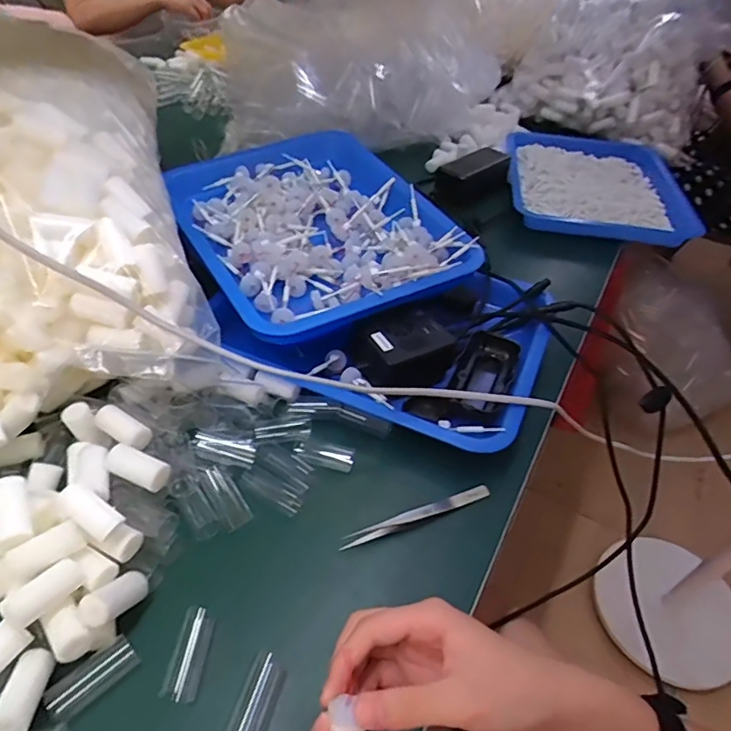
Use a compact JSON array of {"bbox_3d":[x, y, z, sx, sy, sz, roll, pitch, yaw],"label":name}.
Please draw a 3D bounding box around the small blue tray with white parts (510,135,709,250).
[{"bbox_3d":[0.369,-0.308,0.871,0.270,0.041,0.360,9,44,3],"label":"small blue tray with white parts"}]

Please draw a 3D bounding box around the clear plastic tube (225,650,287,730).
[{"bbox_3d":[-0.064,0.197,0.310,0.020,0.021,0.048,14,44,8],"label":"clear plastic tube"}]

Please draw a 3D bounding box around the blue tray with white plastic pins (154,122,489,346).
[{"bbox_3d":[-0.065,-0.169,0.581,0.266,0.060,0.337,-23,50,-26],"label":"blue tray with white plastic pins"}]

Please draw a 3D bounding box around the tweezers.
[{"bbox_3d":[0.042,0.117,0.411,0.128,0.007,0.012,-15,48,-20],"label":"tweezers"}]

